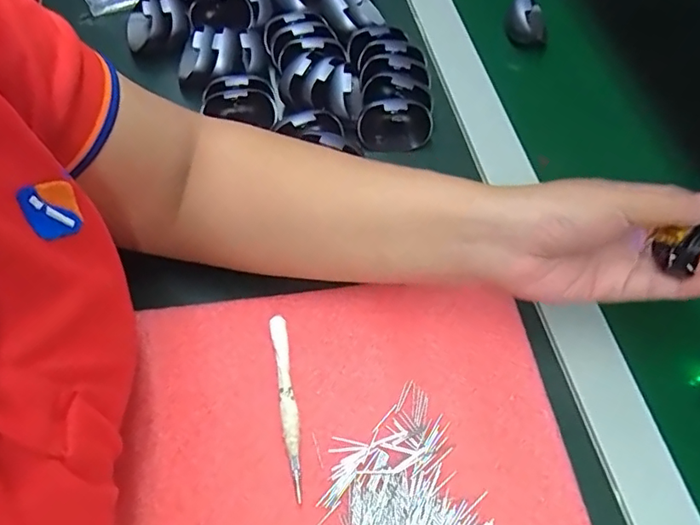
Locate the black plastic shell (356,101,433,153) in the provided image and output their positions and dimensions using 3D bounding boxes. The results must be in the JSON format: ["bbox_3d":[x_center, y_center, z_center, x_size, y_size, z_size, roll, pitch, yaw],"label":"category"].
[{"bbox_3d":[0.036,-0.109,0.430,0.057,0.034,0.027,13,61,4],"label":"black plastic shell"}]

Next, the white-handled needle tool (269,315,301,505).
[{"bbox_3d":[-0.037,0.083,0.321,0.011,0.007,0.107,-7,61,-7],"label":"white-handled needle tool"}]

